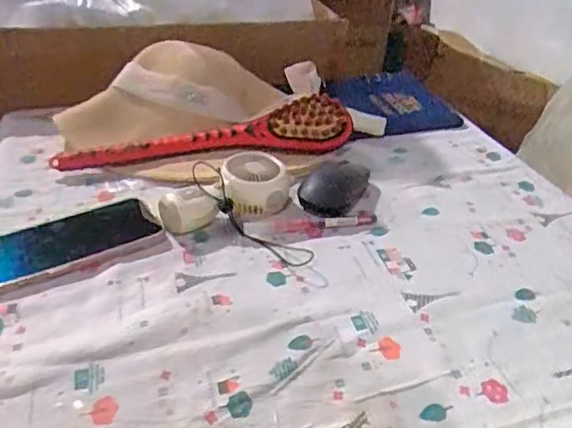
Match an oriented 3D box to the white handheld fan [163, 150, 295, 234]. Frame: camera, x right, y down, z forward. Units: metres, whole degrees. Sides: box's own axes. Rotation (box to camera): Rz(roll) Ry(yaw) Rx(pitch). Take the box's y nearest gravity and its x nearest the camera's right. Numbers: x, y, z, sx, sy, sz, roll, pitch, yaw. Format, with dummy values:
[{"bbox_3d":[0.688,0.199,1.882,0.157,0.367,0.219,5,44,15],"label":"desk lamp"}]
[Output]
[{"bbox_3d":[-0.061,-0.020,0.590,0.128,0.045,0.060,-9,34,-17],"label":"white handheld fan"}]

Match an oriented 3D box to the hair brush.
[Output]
[{"bbox_3d":[-0.089,-0.089,0.683,0.334,0.057,0.045,-5,33,-11],"label":"hair brush"}]

